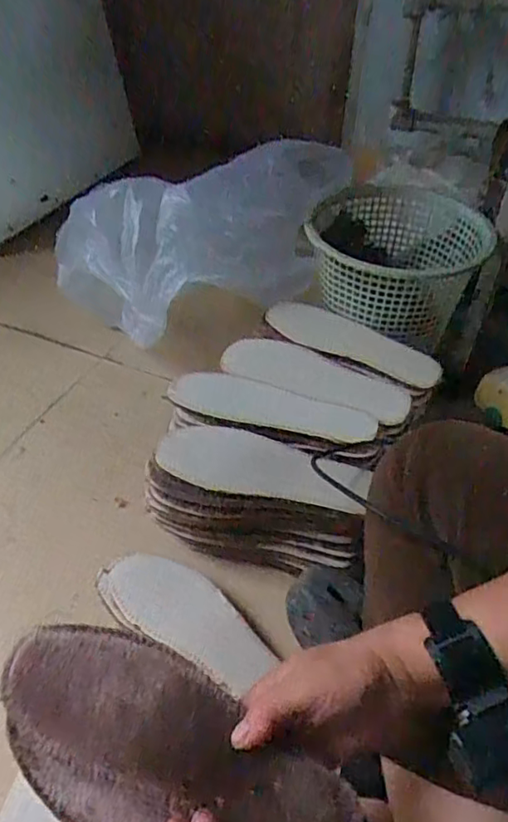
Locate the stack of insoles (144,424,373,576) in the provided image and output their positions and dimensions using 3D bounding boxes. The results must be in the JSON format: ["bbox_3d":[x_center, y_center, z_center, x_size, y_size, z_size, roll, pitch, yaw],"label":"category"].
[{"bbox_3d":[0.005,0.100,0.655,0.226,0.148,0.093,8,44,8],"label":"stack of insoles"}]

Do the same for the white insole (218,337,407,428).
[{"bbox_3d":[0.074,-0.045,0.727,0.231,0.008,0.084,18,46,16],"label":"white insole"}]

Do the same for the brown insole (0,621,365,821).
[{"bbox_3d":[-0.047,0.209,0.359,0.238,0.016,0.108,13,68,11],"label":"brown insole"}]

